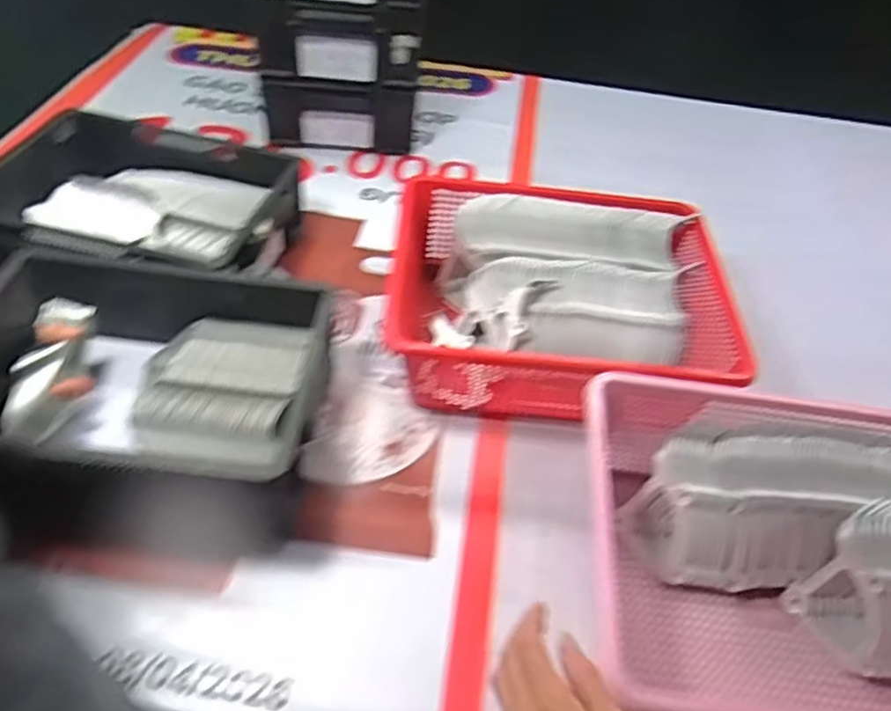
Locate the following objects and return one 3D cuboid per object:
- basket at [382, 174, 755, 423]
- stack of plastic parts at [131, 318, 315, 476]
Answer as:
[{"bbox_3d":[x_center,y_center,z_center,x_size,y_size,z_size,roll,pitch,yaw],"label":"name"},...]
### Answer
[{"bbox_3d":[0.130,-0.066,0.826,0.386,0.128,0.287,6,47,-2],"label":"basket"},{"bbox_3d":[-0.240,0.039,0.722,0.175,0.068,0.153,8,47,-1],"label":"stack of plastic parts"}]

